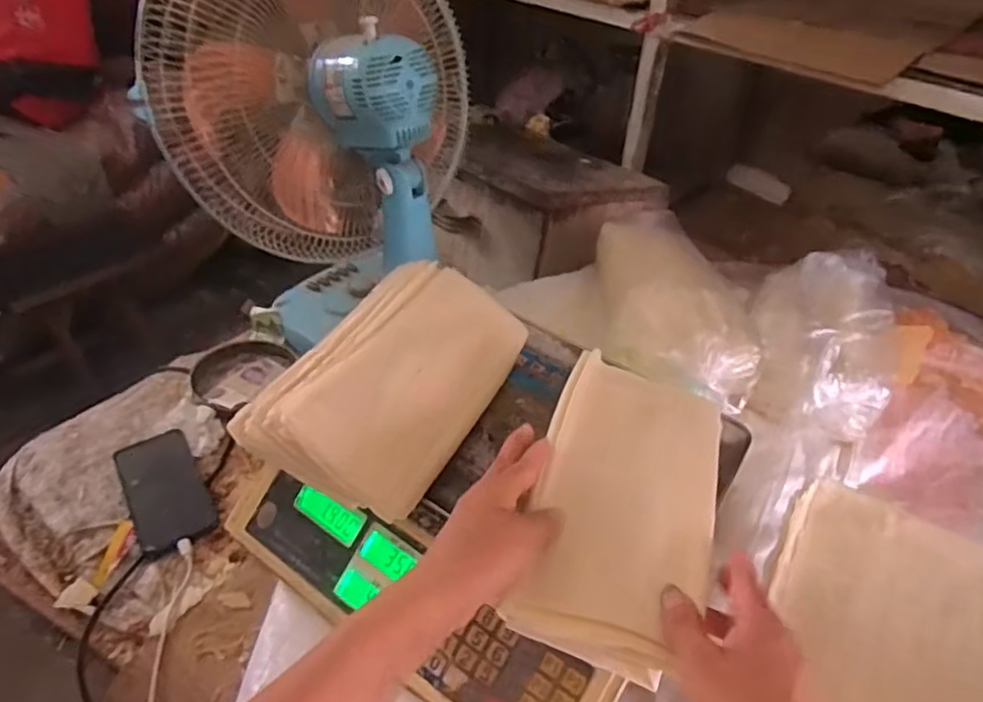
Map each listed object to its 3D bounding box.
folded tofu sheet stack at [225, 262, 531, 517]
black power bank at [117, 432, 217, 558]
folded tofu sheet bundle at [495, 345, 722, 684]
[{"bbox_3d":[-0.071,0.011,0.526,0.134,0.063,0.251,19,41,18],"label":"folded tofu sheet stack"},{"bbox_3d":[-0.349,0.145,0.687,0.076,0.018,0.153,-28,51,-17],"label":"black power bank"},{"bbox_3d":[0.095,0.102,0.458,0.119,0.038,0.240,13,41,12],"label":"folded tofu sheet bundle"}]

